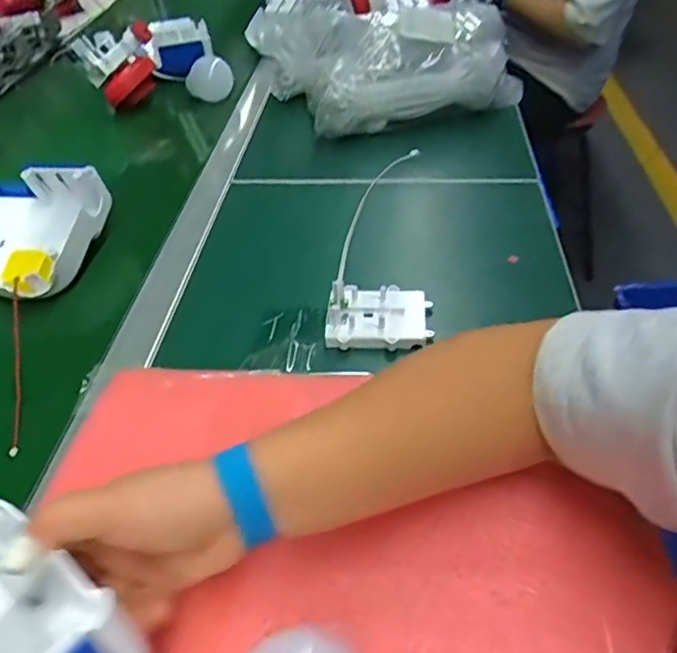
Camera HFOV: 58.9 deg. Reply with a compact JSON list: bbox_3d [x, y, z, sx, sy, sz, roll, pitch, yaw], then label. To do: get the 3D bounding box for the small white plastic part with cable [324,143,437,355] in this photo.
[{"bbox_3d":[0.034,-0.061,0.484,0.085,0.100,0.119,2,43,7],"label":"small white plastic part with cable"}]

